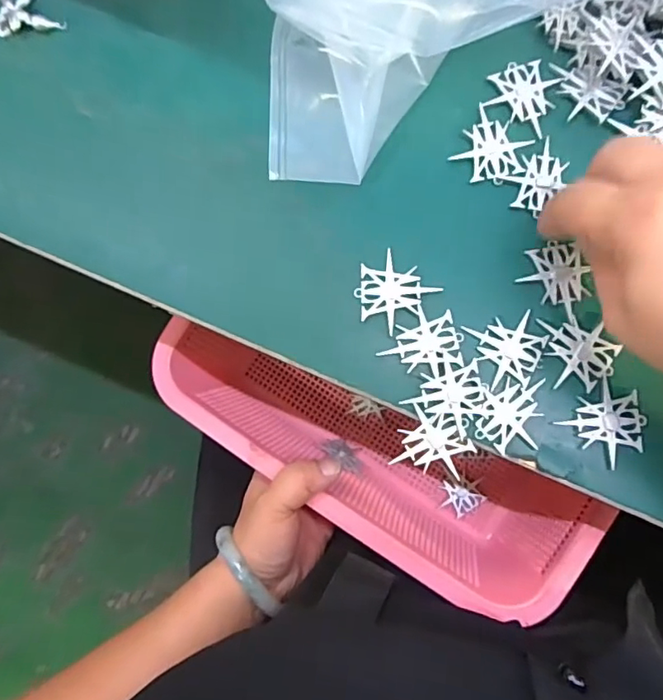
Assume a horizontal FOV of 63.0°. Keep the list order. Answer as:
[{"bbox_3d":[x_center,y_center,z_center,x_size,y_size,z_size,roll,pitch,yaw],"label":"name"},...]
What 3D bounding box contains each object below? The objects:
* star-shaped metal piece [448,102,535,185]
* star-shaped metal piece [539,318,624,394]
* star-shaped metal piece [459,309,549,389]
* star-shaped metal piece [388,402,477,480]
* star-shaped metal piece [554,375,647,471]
[{"bbox_3d":[0.081,-0.100,0.270,0.035,0.004,0.033,36,86,4],"label":"star-shaped metal piece"},{"bbox_3d":[0.120,0.002,0.257,0.032,0.004,0.031,-3,86,2],"label":"star-shaped metal piece"},{"bbox_3d":[0.087,-0.001,0.258,0.032,0.004,0.032,-24,84,-1],"label":"star-shaped metal piece"},{"bbox_3d":[0.050,0.045,0.257,0.034,0.005,0.027,16,85,3],"label":"star-shaped metal piece"},{"bbox_3d":[0.131,0.033,0.254,0.033,0.004,0.034,-44,85,-3],"label":"star-shaped metal piece"}]

